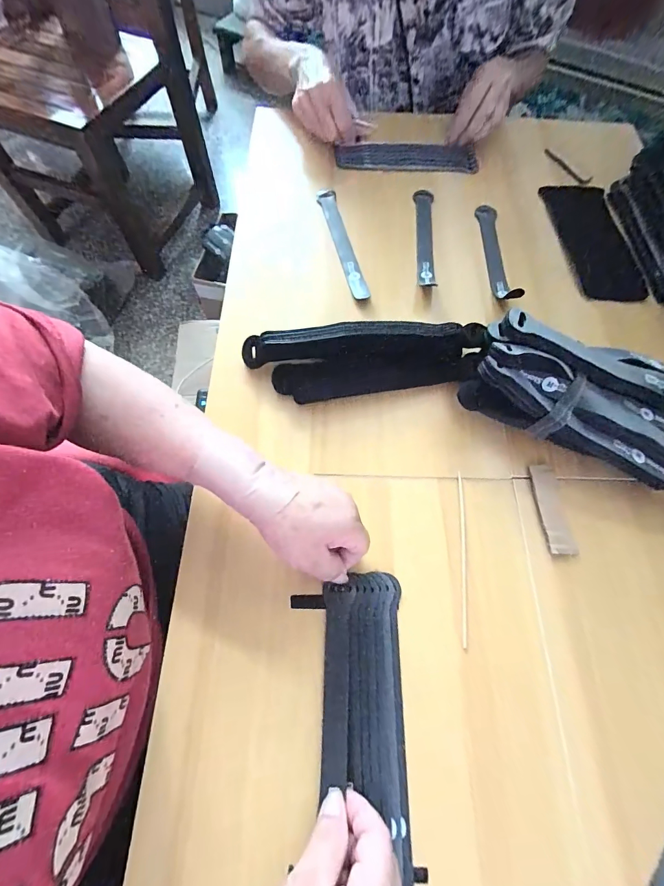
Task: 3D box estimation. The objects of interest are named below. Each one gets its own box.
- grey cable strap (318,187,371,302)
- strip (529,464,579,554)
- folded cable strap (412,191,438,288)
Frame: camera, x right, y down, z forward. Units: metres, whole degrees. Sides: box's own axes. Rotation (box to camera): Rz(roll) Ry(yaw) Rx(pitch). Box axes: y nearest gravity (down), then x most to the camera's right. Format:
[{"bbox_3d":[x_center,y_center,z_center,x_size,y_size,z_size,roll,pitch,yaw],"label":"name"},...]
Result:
[{"bbox_3d":[0.015,-0.252,0.454,0.026,0.017,0.203,-13,68,-6],"label":"grey cable strap"},{"bbox_3d":[0.200,0.058,0.329,0.023,0.004,0.083,-1,61,5],"label":"strip"},{"bbox_3d":[0.119,-0.264,0.464,0.025,0.016,0.178,4,68,0],"label":"folded cable strap"}]

